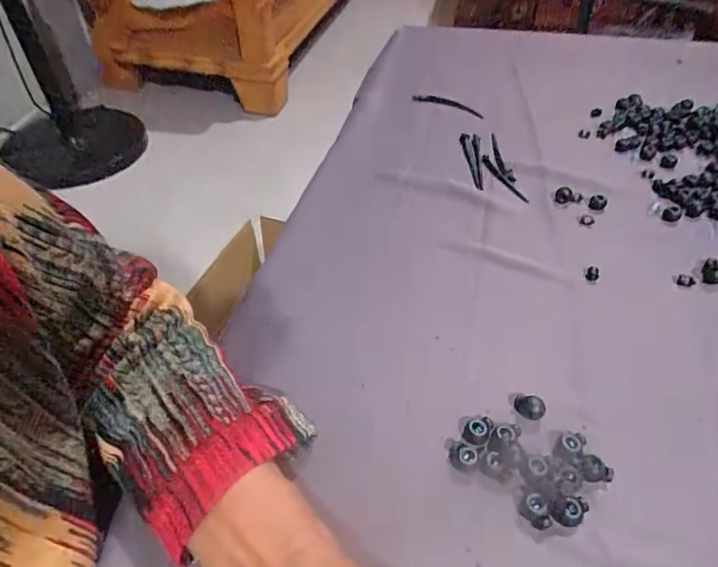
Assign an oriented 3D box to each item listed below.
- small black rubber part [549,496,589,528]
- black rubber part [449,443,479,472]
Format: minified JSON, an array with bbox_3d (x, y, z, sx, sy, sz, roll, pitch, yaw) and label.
[{"bbox_3d":[0.119,0.129,0.282,0.020,0.012,0.016,-33,52,-27],"label":"small black rubber part"},{"bbox_3d":[0.064,0.107,0.306,0.017,0.008,0.015,25,51,26],"label":"black rubber part"}]

